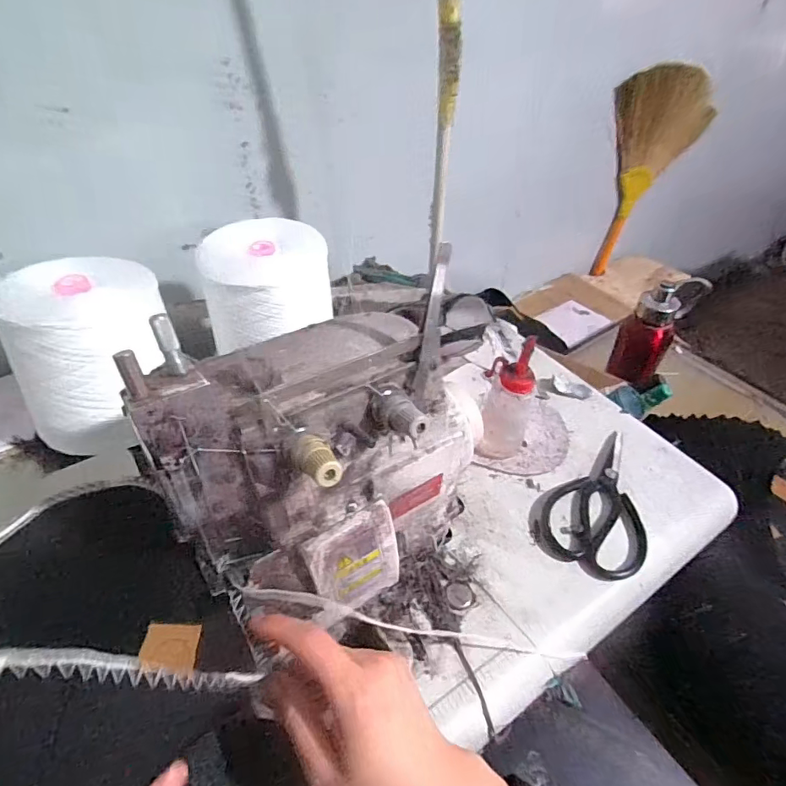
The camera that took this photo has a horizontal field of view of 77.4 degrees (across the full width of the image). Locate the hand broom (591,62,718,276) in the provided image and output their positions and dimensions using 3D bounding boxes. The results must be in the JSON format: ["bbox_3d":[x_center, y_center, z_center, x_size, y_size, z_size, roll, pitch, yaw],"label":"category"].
[{"bbox_3d":[0.610,-0.523,1.158,0.298,0.459,0.047,-19,46,-8],"label":"hand broom"}]

